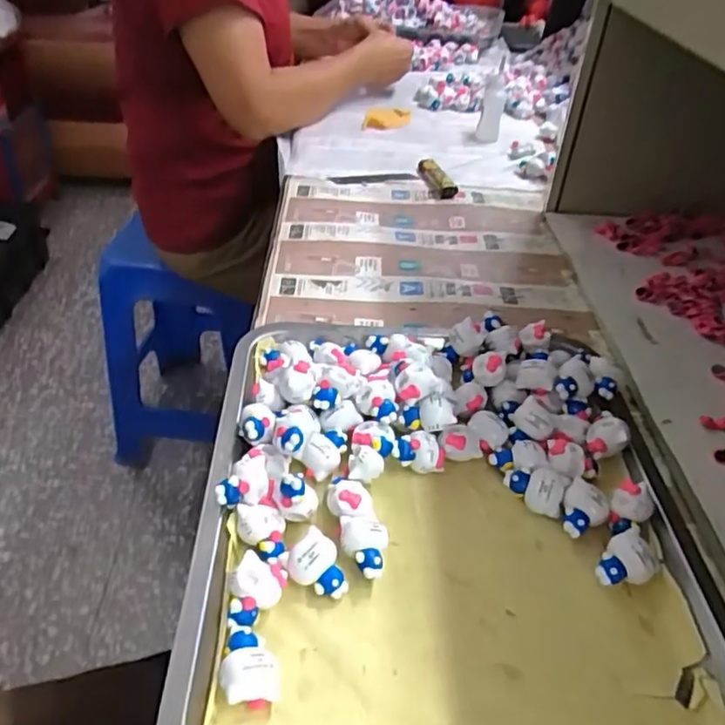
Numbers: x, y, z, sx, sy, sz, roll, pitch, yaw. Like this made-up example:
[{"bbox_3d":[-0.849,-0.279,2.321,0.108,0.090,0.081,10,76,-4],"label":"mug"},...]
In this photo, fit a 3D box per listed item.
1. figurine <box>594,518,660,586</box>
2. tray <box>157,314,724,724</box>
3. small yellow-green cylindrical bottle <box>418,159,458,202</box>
[{"bbox_3d":[0.144,0.104,0.347,0.028,0.018,0.039,22,43,23],"label":"figurine"},{"bbox_3d":[0.053,0.077,0.362,0.272,0.041,0.308,0,39,-2],"label":"tray"},{"bbox_3d":[0.087,-0.210,0.742,0.025,0.016,0.084,-10,40,-14],"label":"small yellow-green cylindrical bottle"}]

